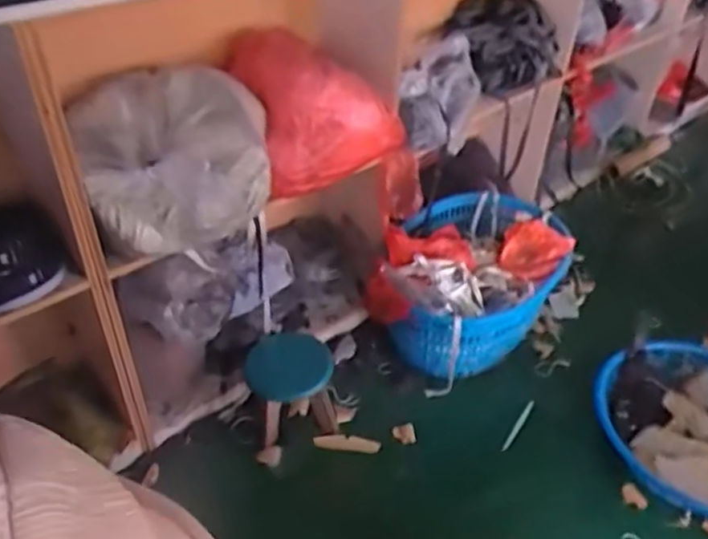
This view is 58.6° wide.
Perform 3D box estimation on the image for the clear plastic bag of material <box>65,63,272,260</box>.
[{"bbox_3d":[-0.370,-0.240,1.307,0.359,0.246,0.315,-15,44,-22],"label":"clear plastic bag of material"}]

